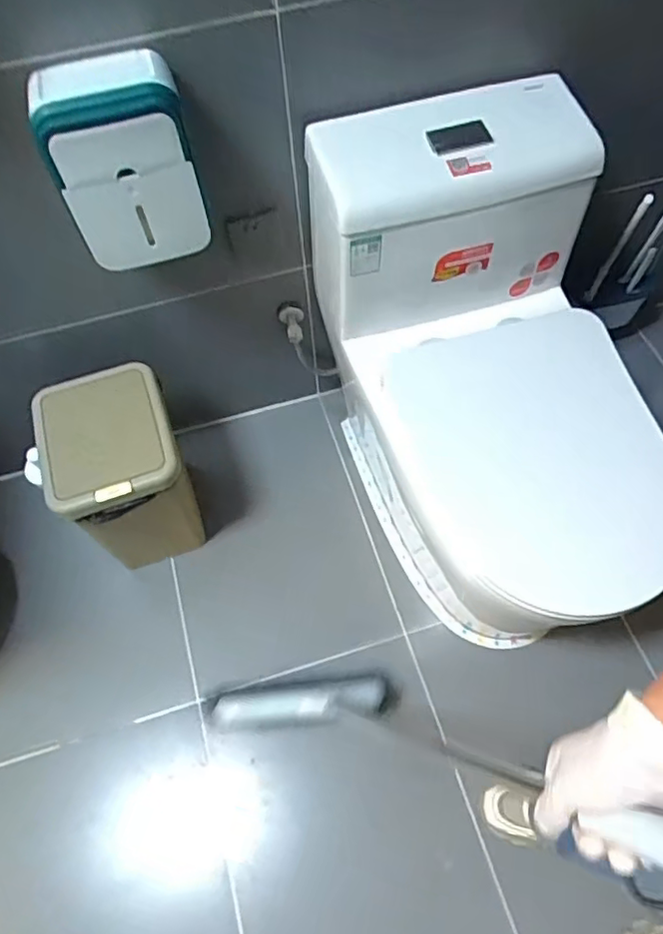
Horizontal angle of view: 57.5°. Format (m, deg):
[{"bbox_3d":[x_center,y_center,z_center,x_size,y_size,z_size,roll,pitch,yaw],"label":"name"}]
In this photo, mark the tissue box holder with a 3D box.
[{"bbox_3d":[-0.261,-0.383,0.771,0.167,0.213,0.112,-13,61,-4],"label":"tissue box holder"}]

